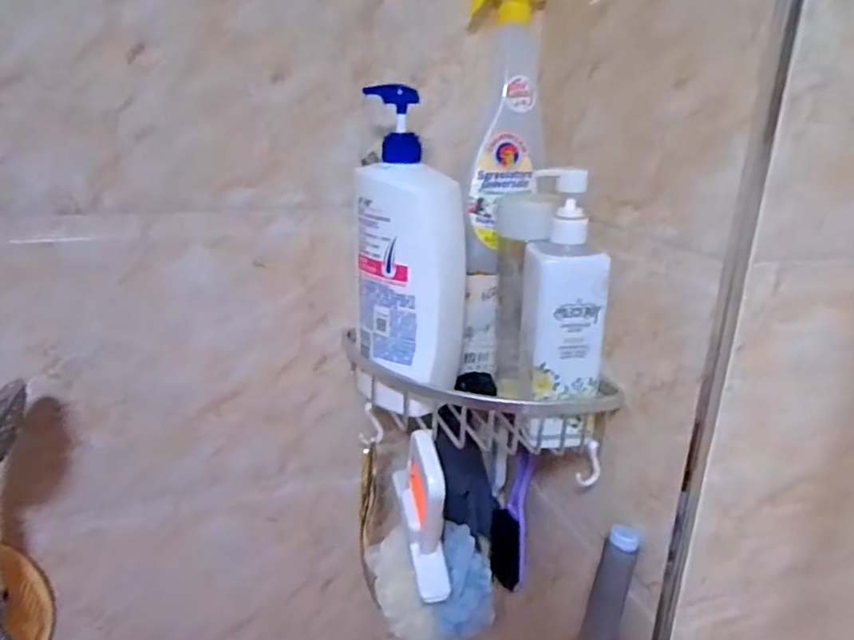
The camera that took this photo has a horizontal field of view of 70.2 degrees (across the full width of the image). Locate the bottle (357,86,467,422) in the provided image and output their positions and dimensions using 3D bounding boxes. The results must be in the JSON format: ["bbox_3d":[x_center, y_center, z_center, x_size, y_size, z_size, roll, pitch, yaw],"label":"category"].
[{"bbox_3d":[-0.020,-0.055,0.567,0.068,0.277,0.101,-15,25,-40],"label":"bottle"}]

